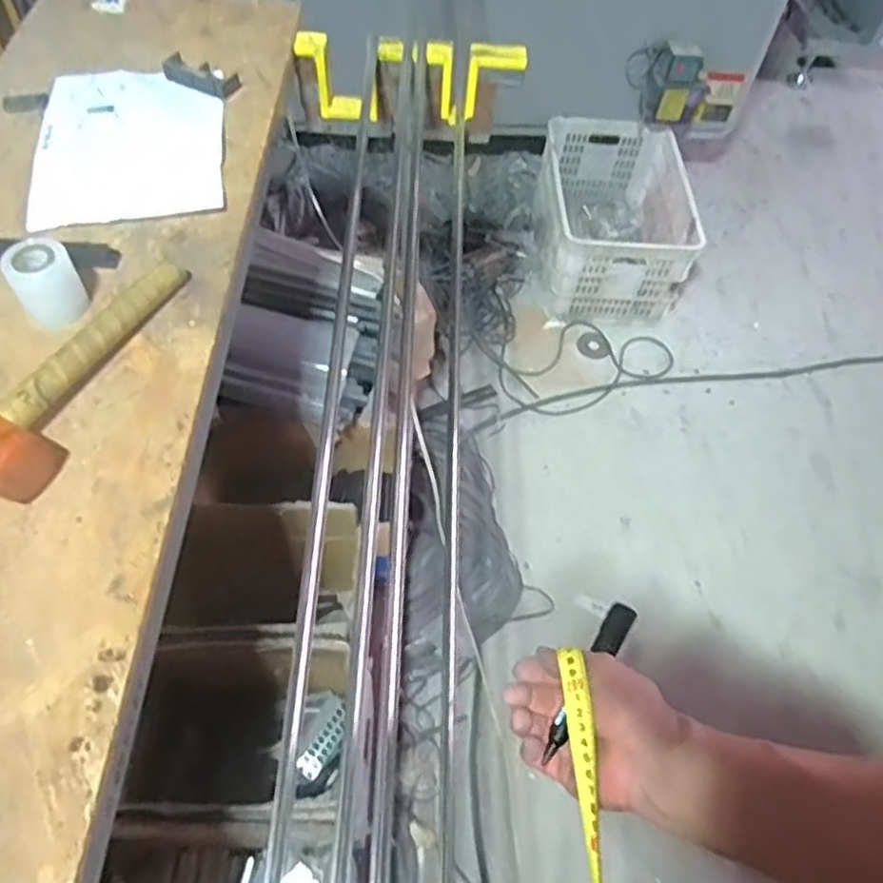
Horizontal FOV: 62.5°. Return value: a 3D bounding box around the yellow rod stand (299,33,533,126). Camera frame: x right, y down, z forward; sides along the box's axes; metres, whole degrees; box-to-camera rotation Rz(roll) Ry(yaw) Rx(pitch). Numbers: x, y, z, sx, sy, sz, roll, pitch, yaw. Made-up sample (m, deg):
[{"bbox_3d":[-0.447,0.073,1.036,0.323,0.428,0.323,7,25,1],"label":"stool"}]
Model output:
[{"bbox_3d":[-0.044,-0.538,1.088,0.332,0.109,0.058,0,55,-4],"label":"yellow rod stand"}]

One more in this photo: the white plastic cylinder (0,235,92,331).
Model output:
[{"bbox_3d":[-0.378,-0.152,0.700,0.060,0.067,0.058,2,56,-2],"label":"white plastic cylinder"}]

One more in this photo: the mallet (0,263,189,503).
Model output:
[{"bbox_3d":[-0.339,-0.085,0.660,0.110,0.056,0.294,18,57,8],"label":"mallet"}]

